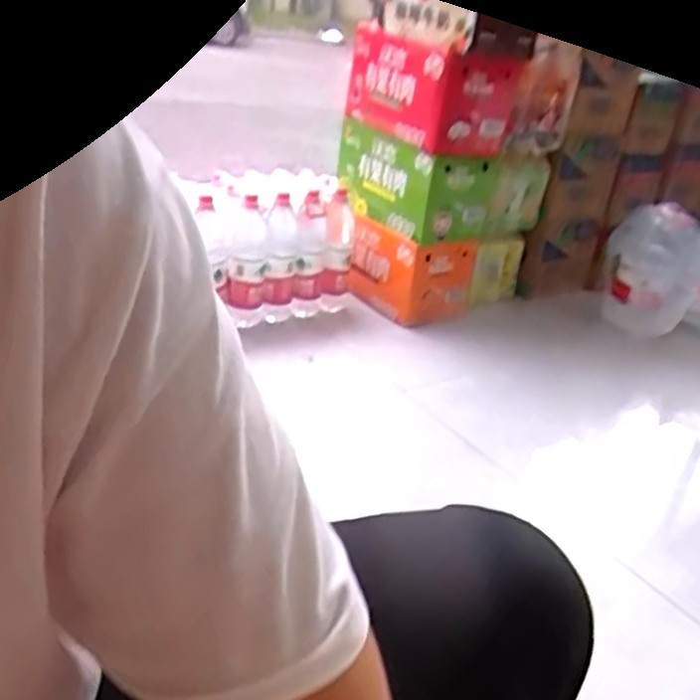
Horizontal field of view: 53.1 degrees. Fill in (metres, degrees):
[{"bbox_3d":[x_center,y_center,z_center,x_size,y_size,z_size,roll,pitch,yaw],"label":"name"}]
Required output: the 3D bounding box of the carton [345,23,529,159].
[{"bbox_3d":[0.192,-0.601,1.636,0.261,0.225,0.372,-10,32,-30],"label":"carton"}]

